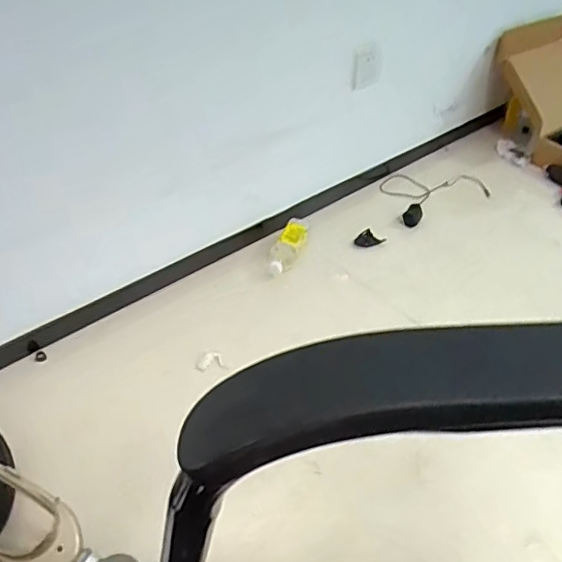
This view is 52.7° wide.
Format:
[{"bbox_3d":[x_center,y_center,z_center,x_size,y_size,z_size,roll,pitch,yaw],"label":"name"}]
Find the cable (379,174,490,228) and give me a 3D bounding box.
[{"bbox_3d":[0.408,-0.253,1.532,0.320,0.040,0.190,-24,49,-26],"label":"cable"}]

